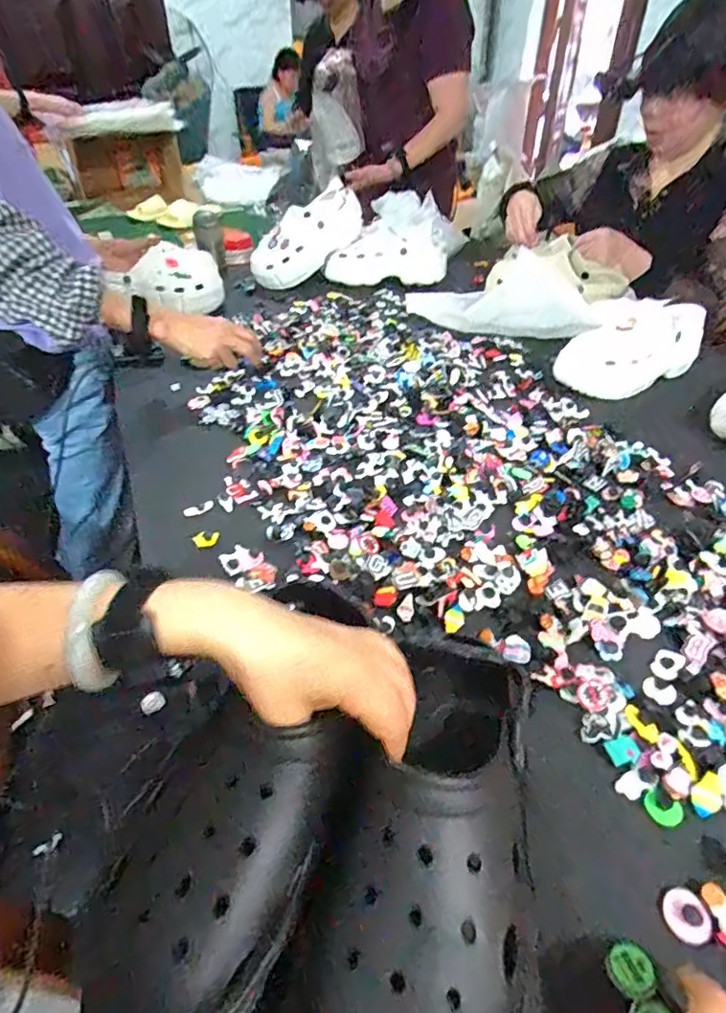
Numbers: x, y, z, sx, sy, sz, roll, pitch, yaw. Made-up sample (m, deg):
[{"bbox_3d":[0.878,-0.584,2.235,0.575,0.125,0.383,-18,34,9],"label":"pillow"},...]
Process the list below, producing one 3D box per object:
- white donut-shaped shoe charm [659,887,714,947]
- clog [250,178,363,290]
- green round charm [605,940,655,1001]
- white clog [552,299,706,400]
[{"bbox_3d":[0.197,0.250,0.331,0.026,0.004,0.028,-30,45,-3],"label":"white donut-shaped shoe charm"},{"bbox_3d":[-0.115,-0.587,1.179,0.292,0.103,0.096,-40,49,-2],"label":"clog"},{"bbox_3d":[0.153,0.264,0.310,0.023,0.007,0.023,-14,42,-15],"label":"green round charm"},{"bbox_3d":[0.422,-0.240,0.835,0.245,0.113,0.093,-22,44,-6],"label":"white clog"}]

